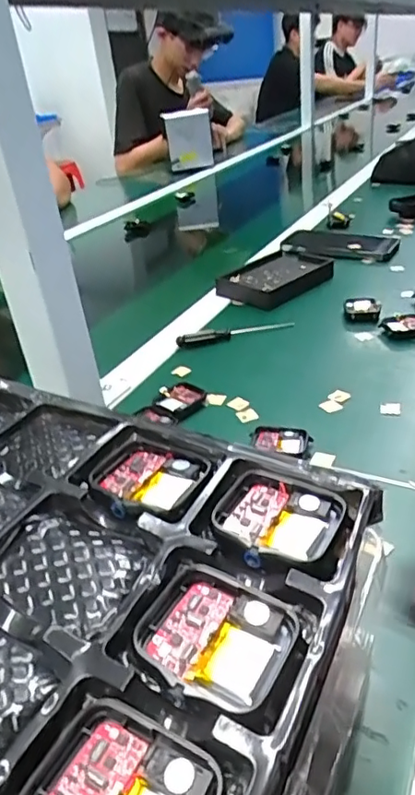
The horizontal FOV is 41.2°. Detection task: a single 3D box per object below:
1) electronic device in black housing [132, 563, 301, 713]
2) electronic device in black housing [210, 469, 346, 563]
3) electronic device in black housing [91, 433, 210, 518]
[{"bbox_3d":[0.002,0.070,0.163,0.042,0.009,0.037,11,36,26],"label":"electronic device in black housing"},{"bbox_3d":[0.025,0.044,0.202,0.042,0.011,0.033,10,35,25],"label":"electronic device in black housing"},{"bbox_3d":[-0.024,0.031,0.223,0.043,0.006,0.036,14,37,30],"label":"electronic device in black housing"}]

